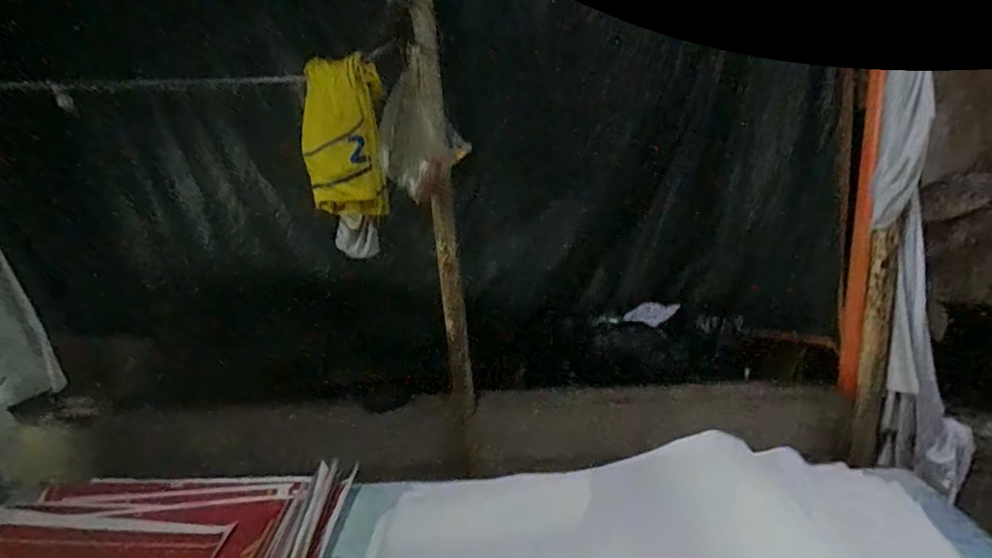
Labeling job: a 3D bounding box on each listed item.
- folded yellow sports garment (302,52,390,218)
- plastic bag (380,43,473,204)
[{"bbox_3d":[-0.376,-0.341,1.365,0.198,0.366,0.107,-9,17,-13],"label":"folded yellow sports garment"},{"bbox_3d":[-0.180,-0.368,1.367,0.215,0.323,0.080,-8,16,-8],"label":"plastic bag"}]

